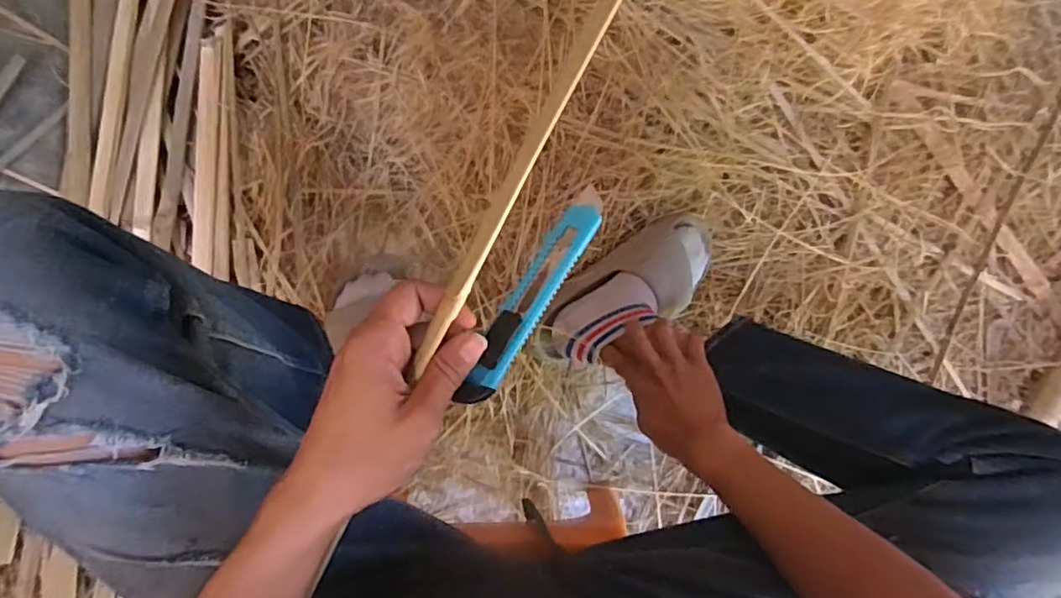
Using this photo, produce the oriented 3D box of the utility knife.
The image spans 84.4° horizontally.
[{"bbox_3d":[0.001,-0.002,0.353,0.023,0.010,0.146,31,84,-3],"label":"utility knife"}]

